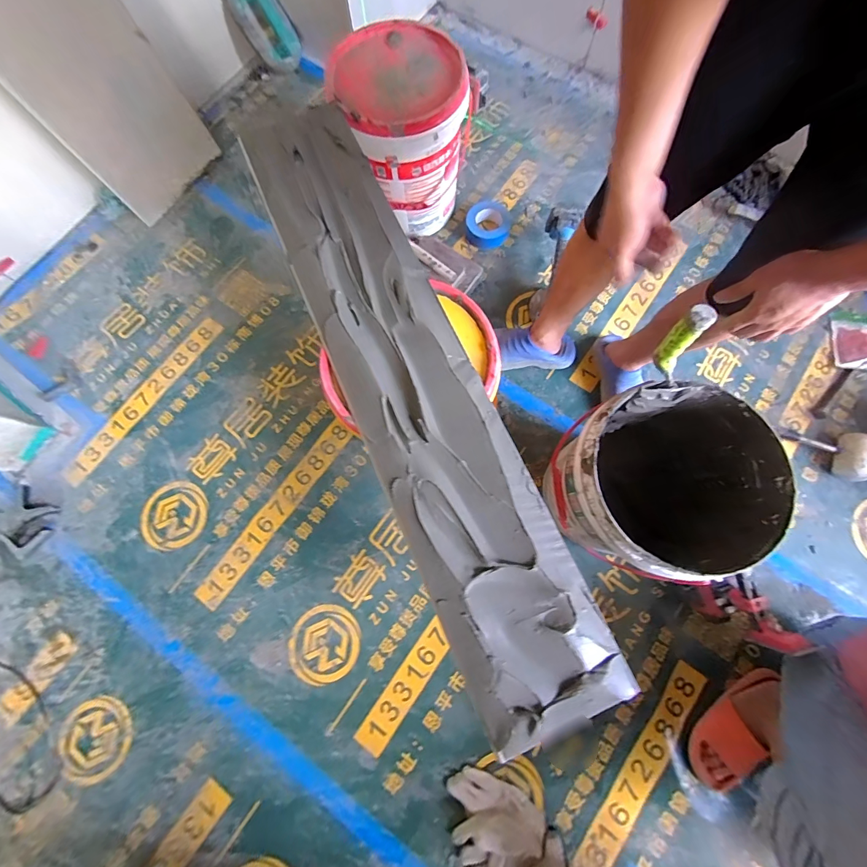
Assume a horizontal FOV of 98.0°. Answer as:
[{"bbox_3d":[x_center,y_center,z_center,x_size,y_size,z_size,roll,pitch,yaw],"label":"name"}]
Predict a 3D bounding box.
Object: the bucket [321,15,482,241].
[{"bbox_3d":[-0.078,-0.753,0.988,0.295,0.335,0.317,0,76,2],"label":"bucket"}]

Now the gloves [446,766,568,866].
[{"bbox_3d":[0.131,0.804,0.757,0.201,0.057,0.235,-27,78,-6],"label":"gloves"}]

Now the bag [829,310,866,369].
[{"bbox_3d":[1.125,-0.243,0.994,0.122,0.024,0.156,8,77,2],"label":"bag"}]

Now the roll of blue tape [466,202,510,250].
[{"bbox_3d":[0.158,-0.607,1.099,0.121,0.053,0.121,0,77,0],"label":"roll of blue tape"}]

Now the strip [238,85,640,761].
[{"bbox_3d":[-0.058,-0.130,0.637,0.213,0.025,1.162,-23,78,-5],"label":"strip"}]

